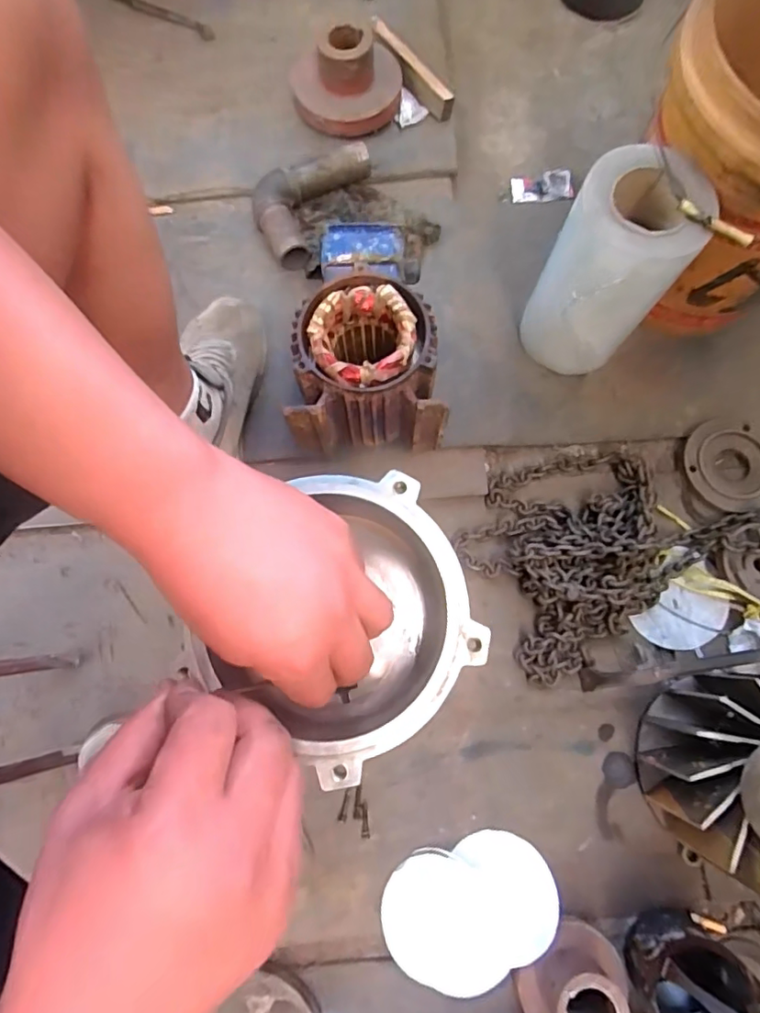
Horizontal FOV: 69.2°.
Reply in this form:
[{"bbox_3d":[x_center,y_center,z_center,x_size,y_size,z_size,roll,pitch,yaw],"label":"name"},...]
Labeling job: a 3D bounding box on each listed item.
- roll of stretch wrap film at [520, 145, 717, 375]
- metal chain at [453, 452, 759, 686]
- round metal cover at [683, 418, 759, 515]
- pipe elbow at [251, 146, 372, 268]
[{"bbox_3d":[0.266,-0.267,0.680,0.134,0.265,0.161,29,79,6],"label":"roll of stretch wrap film"},{"bbox_3d":[0.282,0.031,0.701,0.356,0.060,0.256,-33,80,-7],"label":"metal chain"},{"bbox_3d":[0.471,-0.060,0.741,0.109,0.017,0.133,21,79,4],"label":"round metal cover"},{"bbox_3d":[-0.112,-0.448,0.807,0.124,0.058,0.209,28,79,5],"label":"pipe elbow"}]

